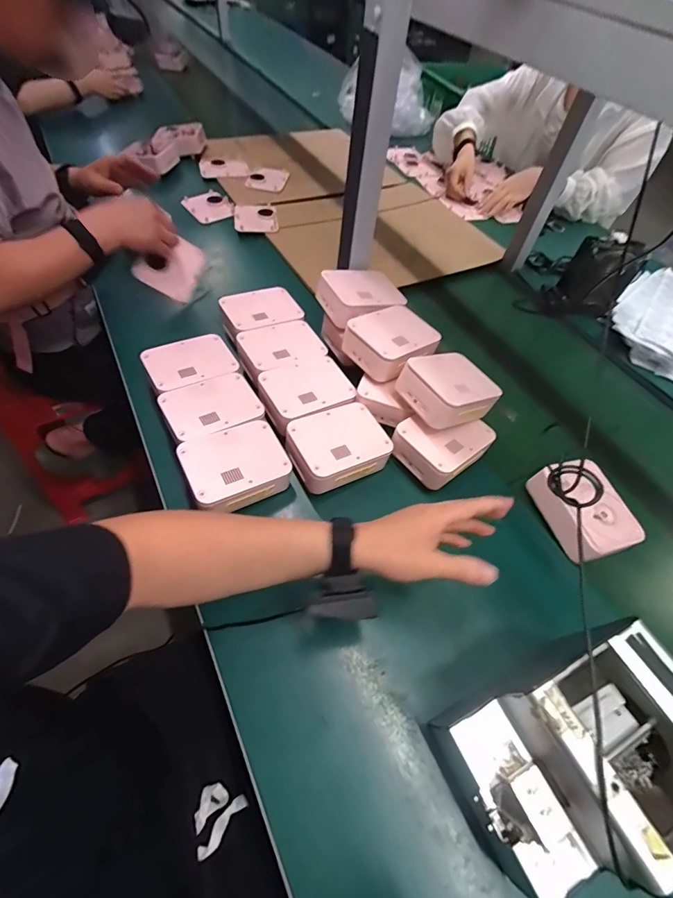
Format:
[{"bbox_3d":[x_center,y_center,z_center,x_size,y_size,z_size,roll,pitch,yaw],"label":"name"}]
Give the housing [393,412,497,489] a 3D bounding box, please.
[{"bbox_3d":[0.153,-0.013,0.563,0.127,0.046,0.098,-32,64,-24],"label":"housing"}]

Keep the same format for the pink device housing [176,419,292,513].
[{"bbox_3d":[-0.133,0.023,0.529,0.125,0.046,0.105,-25,61,-21],"label":"pink device housing"}]

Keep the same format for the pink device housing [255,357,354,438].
[{"bbox_3d":[-0.046,-0.088,0.602,0.137,0.046,0.102,-27,61,-22],"label":"pink device housing"}]

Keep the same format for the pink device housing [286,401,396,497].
[{"bbox_3d":[0.002,-0.007,0.553,0.133,0.049,0.100,-21,60,-19],"label":"pink device housing"}]

